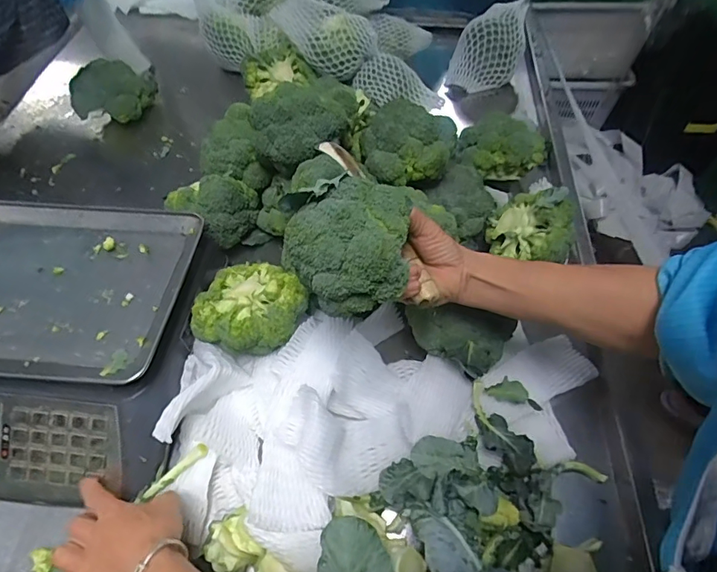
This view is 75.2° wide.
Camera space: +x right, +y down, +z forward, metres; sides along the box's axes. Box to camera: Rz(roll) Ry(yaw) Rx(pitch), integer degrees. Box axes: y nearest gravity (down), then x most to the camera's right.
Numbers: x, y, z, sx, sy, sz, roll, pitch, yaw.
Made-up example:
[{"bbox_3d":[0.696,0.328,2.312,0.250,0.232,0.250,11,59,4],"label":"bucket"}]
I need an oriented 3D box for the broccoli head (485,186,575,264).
[{"bbox_3d":[0.234,-0.080,0.628,0.084,0.102,0.114,-26,59,-17],"label":"broccoli head"}]

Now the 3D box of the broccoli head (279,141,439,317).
[{"bbox_3d":[-0.010,-0.041,0.390,0.101,0.078,0.103,-12,56,-8],"label":"broccoli head"}]

